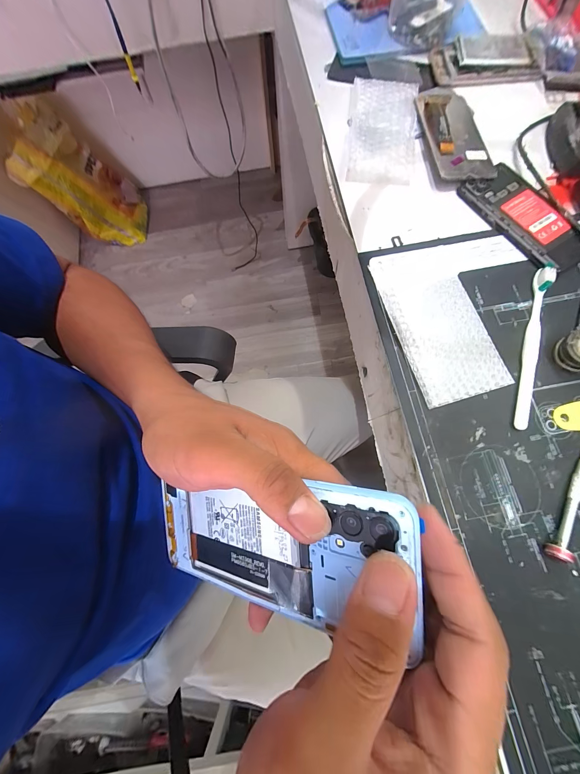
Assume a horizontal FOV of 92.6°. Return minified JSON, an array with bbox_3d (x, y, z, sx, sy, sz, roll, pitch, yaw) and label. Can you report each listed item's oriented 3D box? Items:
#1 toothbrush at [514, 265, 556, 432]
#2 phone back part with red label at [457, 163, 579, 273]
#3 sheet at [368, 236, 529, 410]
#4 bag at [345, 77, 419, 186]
[{"bbox_3d":[0.251,-0.045,0.282,0.016,0.016,0.180,18,76,6],"label":"toothbrush"},{"bbox_3d":[0.277,-0.200,0.324,0.069,0.007,0.150,-27,76,-6],"label":"phone back part with red label"},{"bbox_3d":[0.191,-0.084,0.297,0.166,0.008,0.175,-15,75,-3],"label":"sheet"},{"bbox_3d":[0.122,-0.348,0.368,0.089,0.022,0.180,8,69,6],"label":"bag"}]

